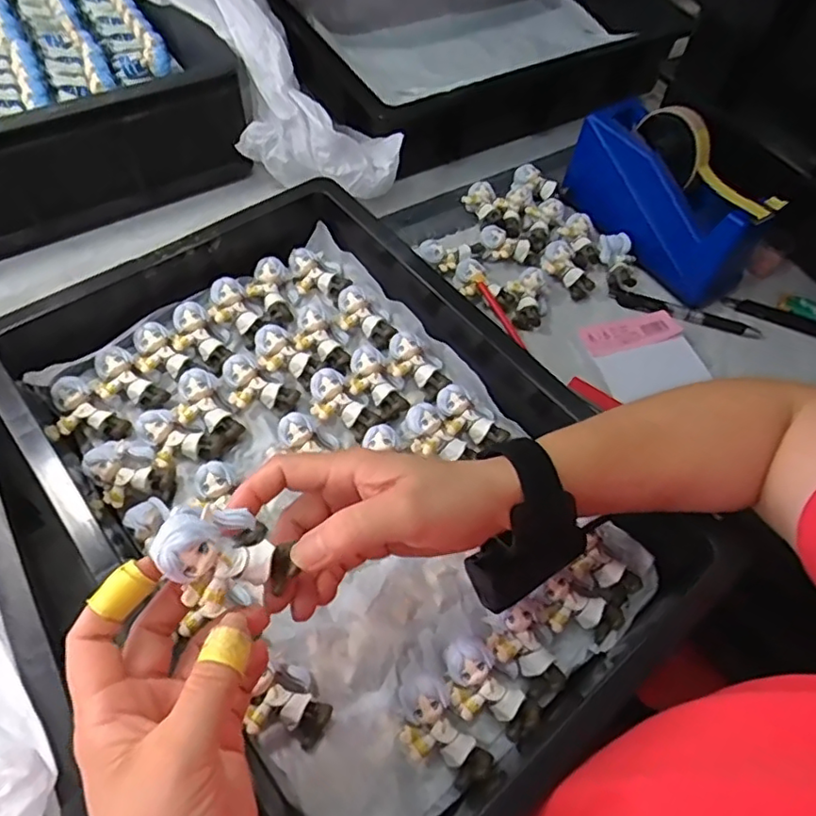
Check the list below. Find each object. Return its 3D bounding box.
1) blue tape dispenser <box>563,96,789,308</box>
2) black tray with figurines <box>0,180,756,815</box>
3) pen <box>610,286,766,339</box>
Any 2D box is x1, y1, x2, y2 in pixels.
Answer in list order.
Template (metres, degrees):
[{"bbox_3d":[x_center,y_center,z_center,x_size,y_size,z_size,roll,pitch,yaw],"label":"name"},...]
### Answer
[{"bbox_3d":[0.237,-0.201,0.553,0.057,0.123,0.203,-28,64,-20],"label":"blue tape dispenser"},{"bbox_3d":[-0.054,0.033,0.417,0.309,0.066,0.468,-34,67,-23],"label":"black tray with figurines"},{"bbox_3d":[0.253,-0.085,0.545,0.134,0.014,0.019,24,59,10],"label":"pen"}]

